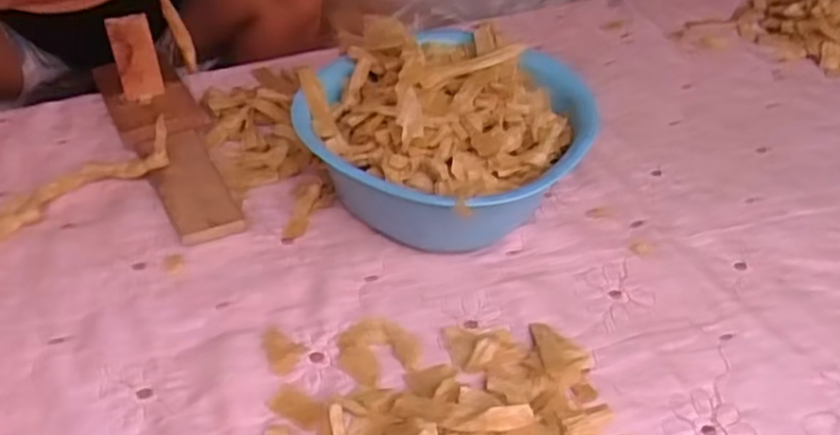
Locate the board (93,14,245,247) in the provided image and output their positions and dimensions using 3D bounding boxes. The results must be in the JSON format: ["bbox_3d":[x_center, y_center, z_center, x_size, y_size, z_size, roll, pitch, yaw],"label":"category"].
[{"bbox_3d":[-0.269,-0.113,0.755,0.088,0.114,0.307,-19,46,-22],"label":"board"}]

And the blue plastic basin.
[{"bbox_3d":[0.017,-0.076,0.715,0.252,0.126,0.252,1,41,-1],"label":"blue plastic basin"}]

